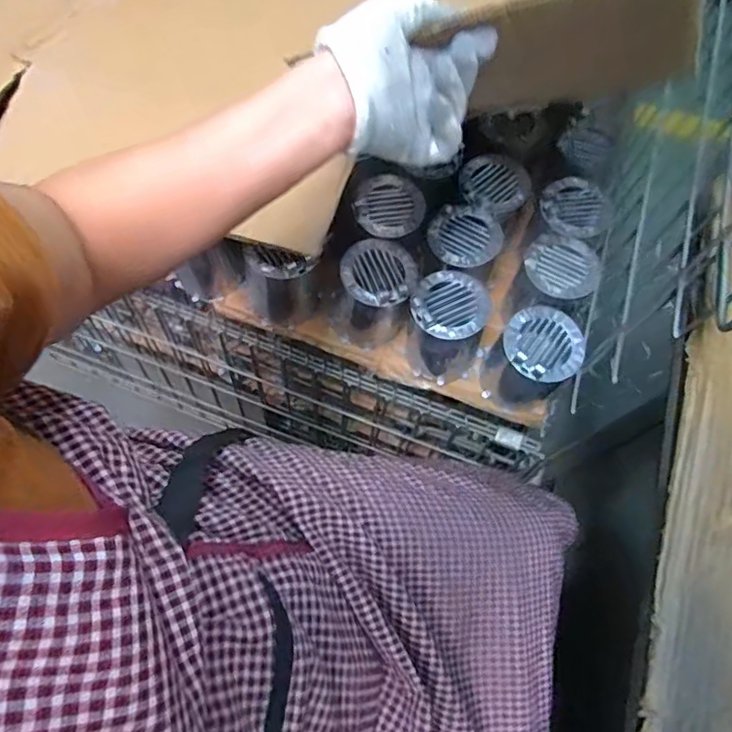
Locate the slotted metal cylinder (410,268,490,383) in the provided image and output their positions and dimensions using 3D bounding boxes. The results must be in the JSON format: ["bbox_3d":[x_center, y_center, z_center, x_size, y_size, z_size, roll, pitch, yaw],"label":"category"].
[{"bbox_3d":[0.099,-0.047,0.659,0.091,0.118,0.098,1,68,-2],"label":"slotted metal cylinder"}]

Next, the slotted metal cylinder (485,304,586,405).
[{"bbox_3d":[0.192,-0.008,0.646,0.086,0.111,0.084,1,68,-2],"label":"slotted metal cylinder"}]

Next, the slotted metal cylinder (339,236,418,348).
[{"bbox_3d":[0.014,-0.087,0.674,0.082,0.119,0.090,8,68,2],"label":"slotted metal cylinder"}]

